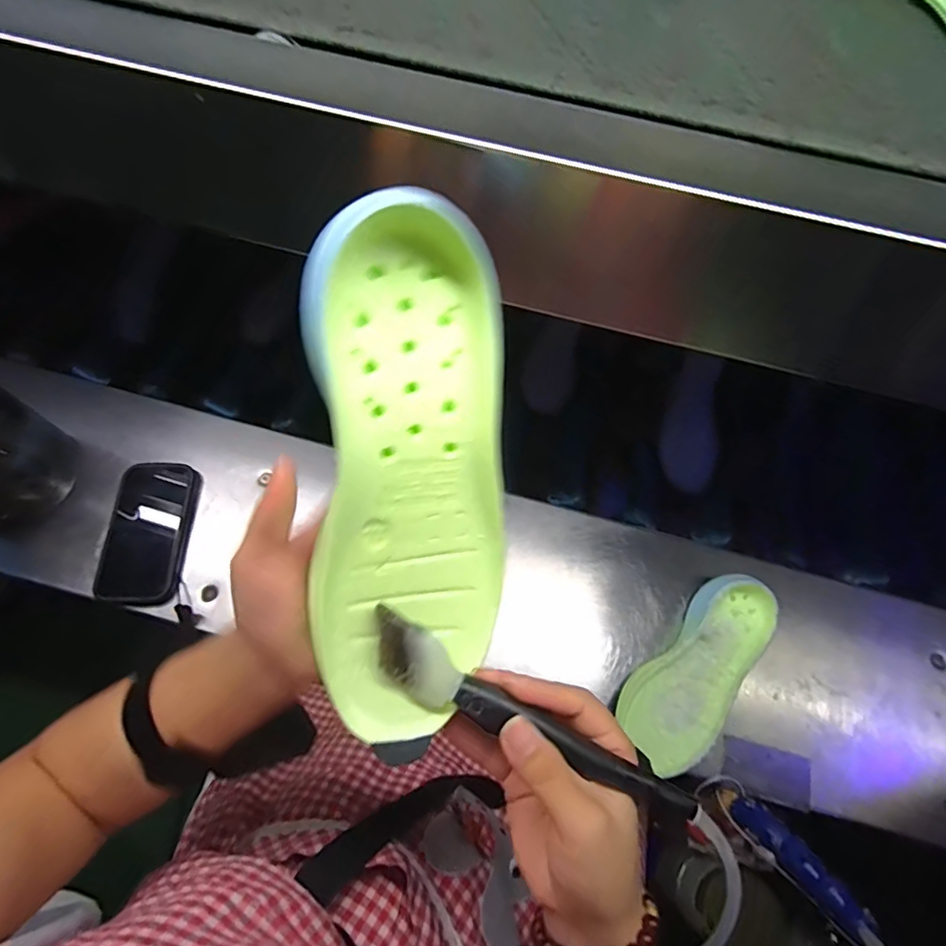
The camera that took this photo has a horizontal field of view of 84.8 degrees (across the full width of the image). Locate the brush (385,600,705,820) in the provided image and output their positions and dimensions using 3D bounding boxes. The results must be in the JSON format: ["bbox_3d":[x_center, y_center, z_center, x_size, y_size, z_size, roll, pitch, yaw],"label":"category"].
[{"bbox_3d":[0.022,0.116,0.240,0.159,0.027,0.027,27,67,10],"label":"brush"}]

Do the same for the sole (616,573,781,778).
[{"bbox_3d":[0.229,0.198,0.523,0.086,0.045,0.205,43,73,14],"label":"sole"}]

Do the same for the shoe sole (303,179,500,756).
[{"bbox_3d":[-0.028,0.010,0.239,0.090,0.036,0.243,3,102,-1],"label":"shoe sole"}]

